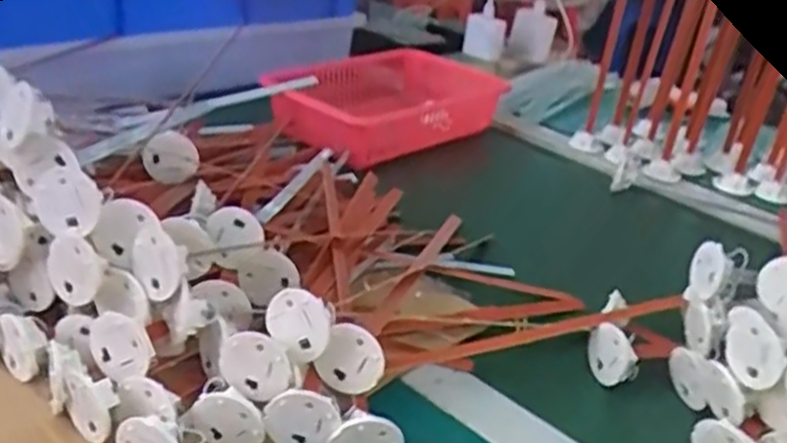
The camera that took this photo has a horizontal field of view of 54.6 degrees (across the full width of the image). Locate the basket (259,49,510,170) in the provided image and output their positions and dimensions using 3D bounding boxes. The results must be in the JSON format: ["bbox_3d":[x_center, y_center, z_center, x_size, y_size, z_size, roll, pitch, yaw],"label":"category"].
[{"bbox_3d":[-0.017,-0.128,0.846,0.158,0.063,0.255,29,35,35],"label":"basket"}]

